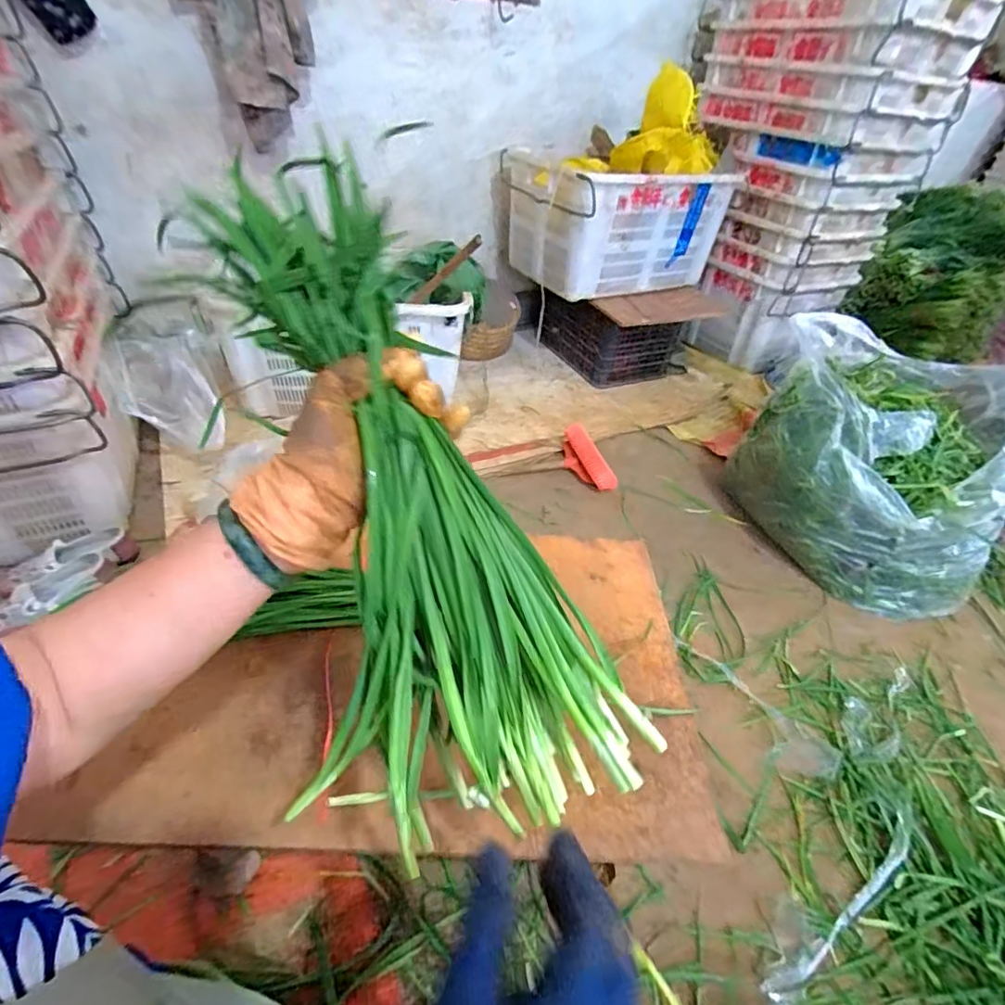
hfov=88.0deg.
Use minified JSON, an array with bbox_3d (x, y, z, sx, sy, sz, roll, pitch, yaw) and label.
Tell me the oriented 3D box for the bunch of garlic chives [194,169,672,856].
[{"bbox_3d":[-0.062,-0.002,0.314,0.171,0.076,0.423,-22,87,-26],"label":"bunch of garlic chives"}]

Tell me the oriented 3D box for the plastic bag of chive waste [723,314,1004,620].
[{"bbox_3d":[0.807,-0.081,1.154,0.481,0.438,0.431,20,43,15],"label":"plastic bag of chive waste"}]

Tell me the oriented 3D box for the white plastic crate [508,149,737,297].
[{"bbox_3d":[0.350,-0.927,1.717,0.596,0.331,0.444,-16,46,-24],"label":"white plastic crate"}]

